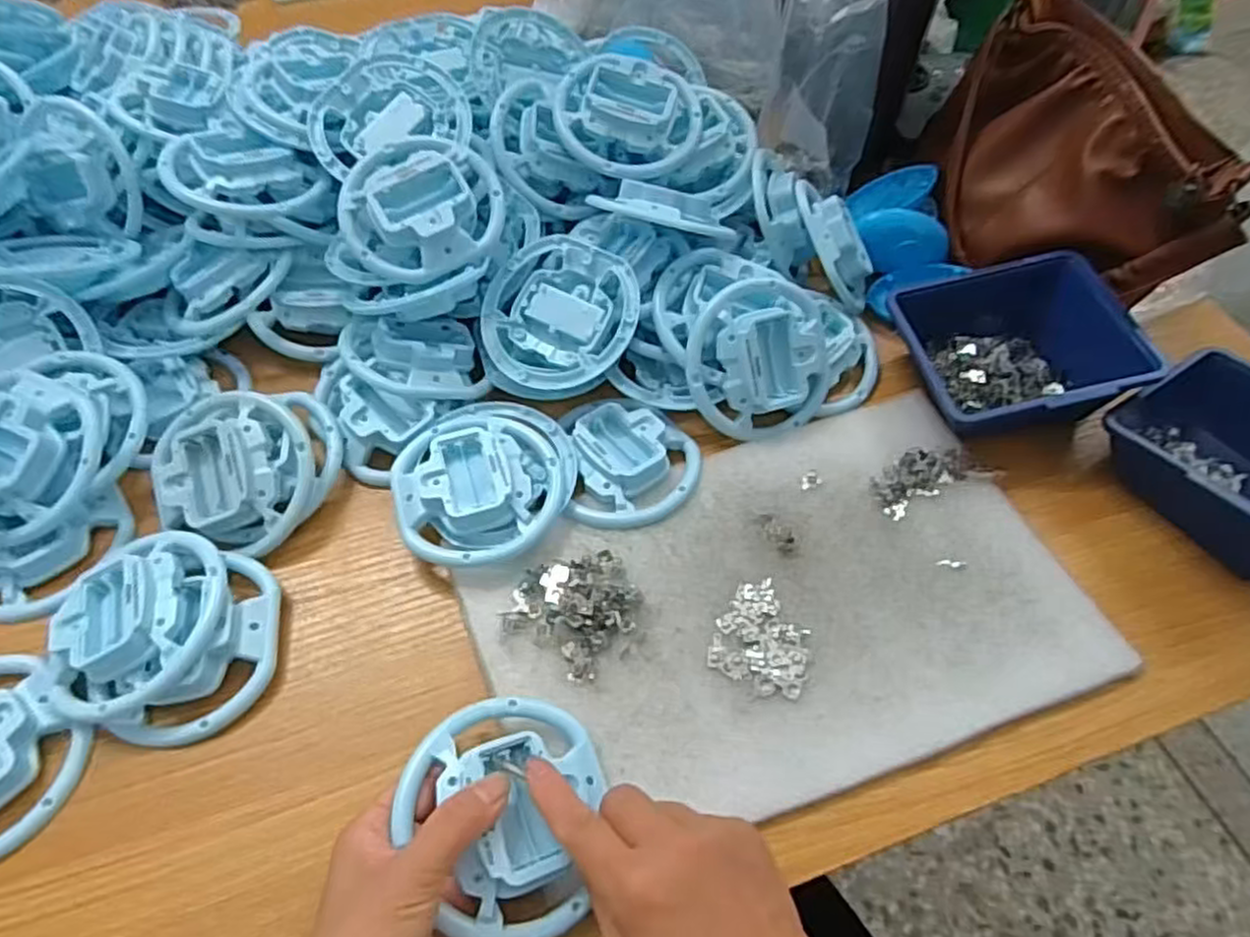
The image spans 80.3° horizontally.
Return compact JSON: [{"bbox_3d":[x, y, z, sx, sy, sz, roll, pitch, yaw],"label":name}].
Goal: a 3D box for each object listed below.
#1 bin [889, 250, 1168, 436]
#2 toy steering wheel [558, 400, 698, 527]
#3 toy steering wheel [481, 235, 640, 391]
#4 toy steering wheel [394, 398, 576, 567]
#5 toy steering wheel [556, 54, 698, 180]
[{"bbox_3d":[0.261,-0.080,0.505,0.136,0.057,0.127,-11,56,-8],"label":"bin"},{"bbox_3d":[0.006,-0.008,0.473,0.083,0.020,0.092,-3,56,-4],"label":"toy steering wheel"},{"bbox_3d":[-0.044,-0.099,0.493,0.102,0.023,0.102,-3,78,16],"label":"toy steering wheel"},{"bbox_3d":[-0.085,0.000,0.449,0.106,0.024,0.114,1,56,-1],"label":"toy steering wheel"},{"bbox_3d":[0.002,-0.248,0.524,0.100,0.035,0.085,2,82,4],"label":"toy steering wheel"}]

